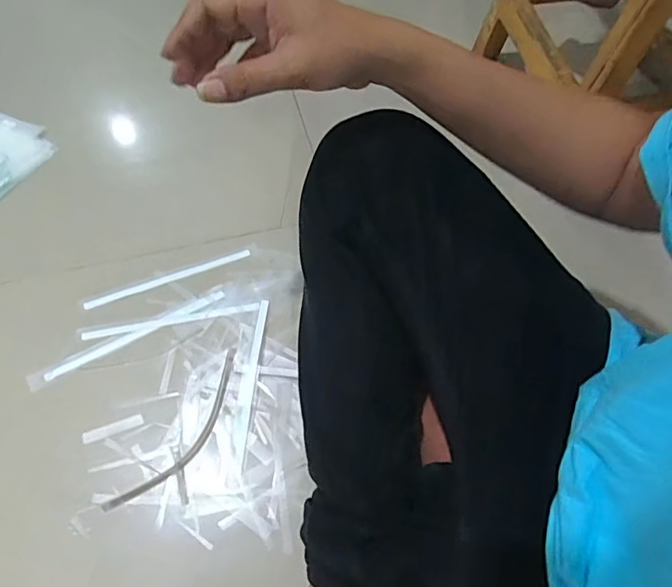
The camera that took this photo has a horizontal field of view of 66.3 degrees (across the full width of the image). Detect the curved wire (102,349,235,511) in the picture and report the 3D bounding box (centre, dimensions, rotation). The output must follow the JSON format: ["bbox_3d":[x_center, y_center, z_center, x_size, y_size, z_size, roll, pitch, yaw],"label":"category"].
[{"bbox_3d":[-0.174,0.163,0.601,0.048,0.004,0.221,31,65,12],"label":"curved wire"}]

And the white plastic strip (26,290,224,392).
[{"bbox_3d":[-0.261,0.054,0.652,0.250,0.004,0.019,-27,68,-16],"label":"white plastic strip"}]

